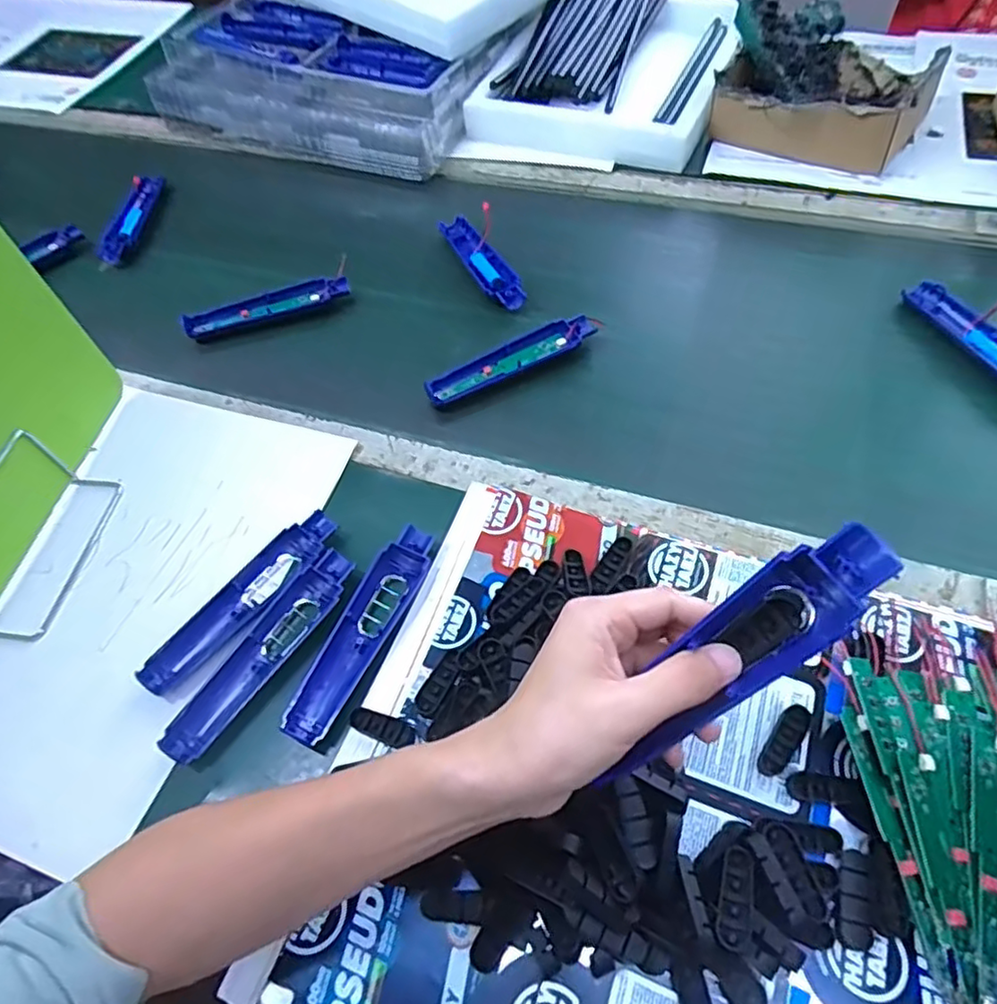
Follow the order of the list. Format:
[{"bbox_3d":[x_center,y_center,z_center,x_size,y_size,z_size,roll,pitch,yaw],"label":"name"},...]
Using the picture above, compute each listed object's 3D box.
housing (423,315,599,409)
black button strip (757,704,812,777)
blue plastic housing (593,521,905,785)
[{"bbox_3d":[0.012,-0.136,0.611,0.173,0.019,0.035,-24,58,-11],"label":"housing"},{"bbox_3d":[0.180,0.150,0.402,0.016,0.007,0.048,32,65,23],"label":"black button strip"},{"bbox_3d":[0.104,0.071,0.288,0.159,0.025,0.038,-50,58,20],"label":"blue plastic housing"}]

